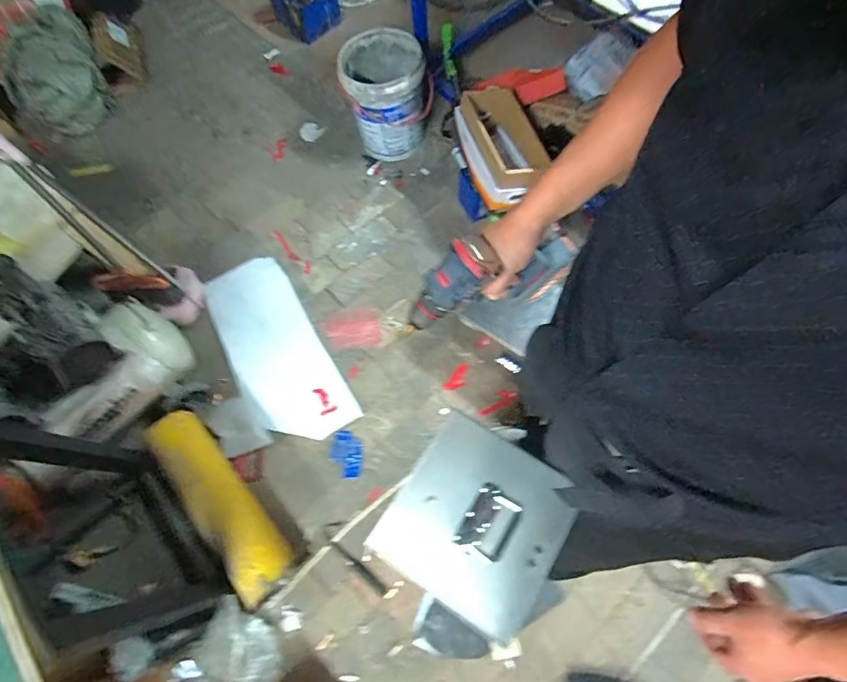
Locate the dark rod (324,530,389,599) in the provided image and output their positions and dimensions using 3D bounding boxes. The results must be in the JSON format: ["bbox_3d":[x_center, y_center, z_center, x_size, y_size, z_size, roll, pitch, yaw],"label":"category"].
[{"bbox_3d":[-0.200,0.635,1.267,0.235,0.016,0.025,37,73,16],"label":"dark rod"}]

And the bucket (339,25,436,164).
[{"bbox_3d":[-0.129,-0.935,1.700,0.321,0.338,0.330,-1,67,2],"label":"bucket"}]

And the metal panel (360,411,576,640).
[{"bbox_3d":[0.084,0.277,0.694,0.248,0.024,0.250,31,72,14],"label":"metal panel"}]

